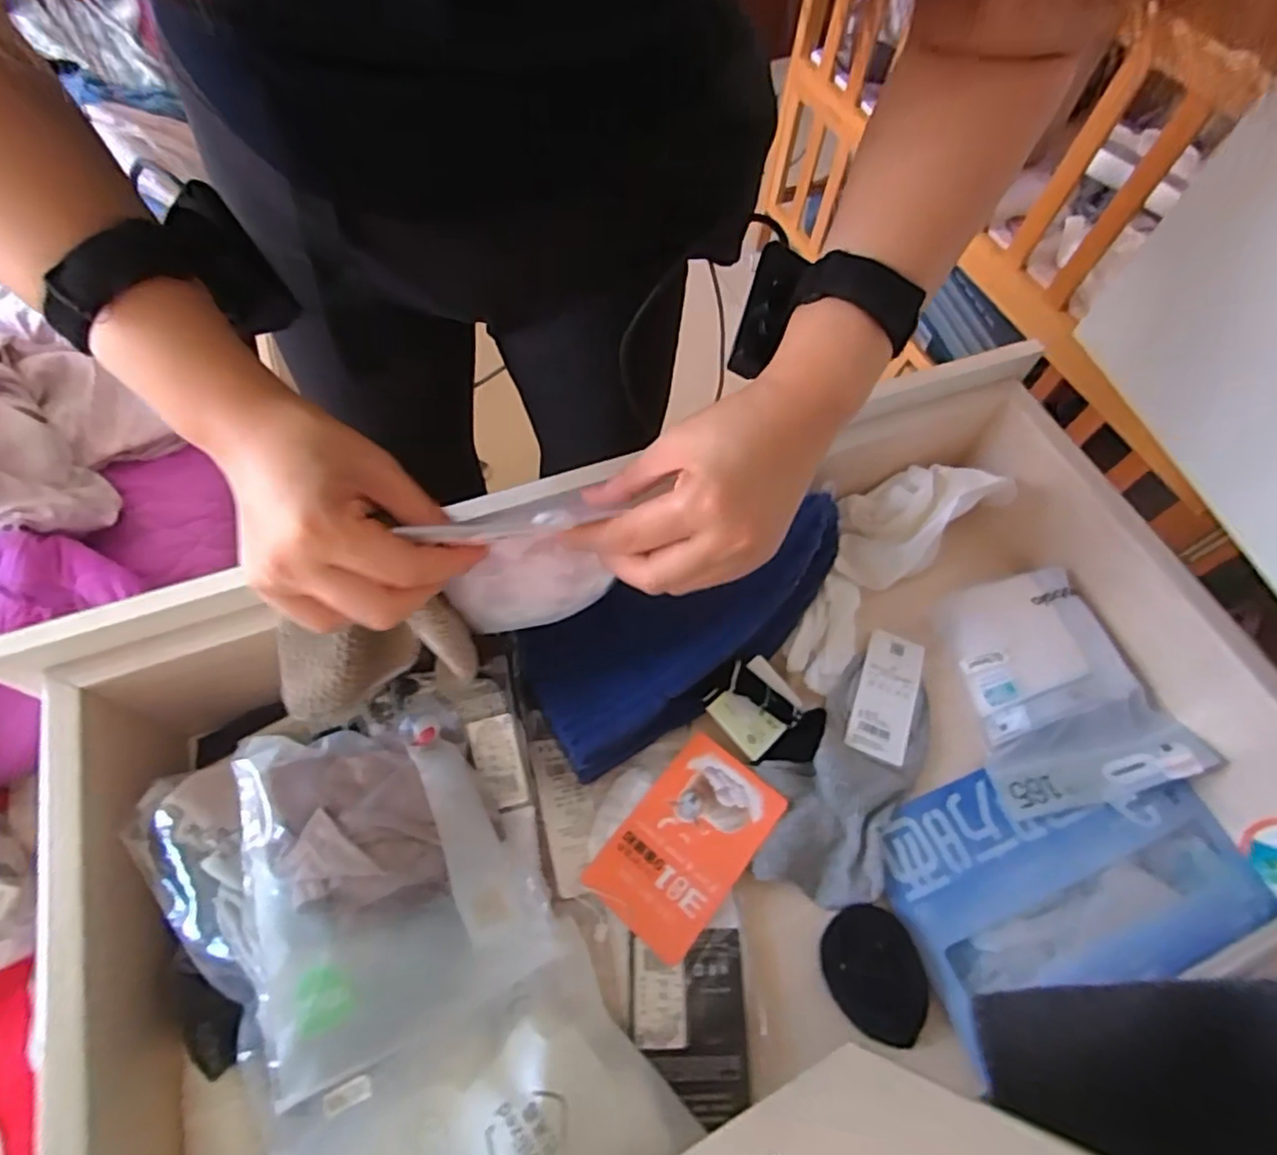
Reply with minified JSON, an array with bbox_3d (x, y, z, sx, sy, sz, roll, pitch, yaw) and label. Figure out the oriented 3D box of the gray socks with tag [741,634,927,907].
[{"bbox_3d":[0.156,0.127,0.472,0.096,0.023,0.209,26,64,11],"label":"gray socks with tag"}]

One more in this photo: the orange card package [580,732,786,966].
[{"bbox_3d":[0.031,0.176,0.434,0.080,0.007,0.127,38,67,16],"label":"orange card package"}]

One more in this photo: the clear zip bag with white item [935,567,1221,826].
[{"bbox_3d":[0.310,0.079,0.473,0.127,0.025,0.176,-12,68,10],"label":"clear zip bag with white item"}]

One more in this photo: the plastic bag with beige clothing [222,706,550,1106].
[{"bbox_3d":[-0.132,0.162,0.367,0.153,0.030,0.169,-5,63,-33],"label":"plastic bag with beige clothing"}]

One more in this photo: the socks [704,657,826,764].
[{"bbox_3d":[0.094,0.098,0.472,0.084,0.020,0.063,40,68,17],"label":"socks"}]

